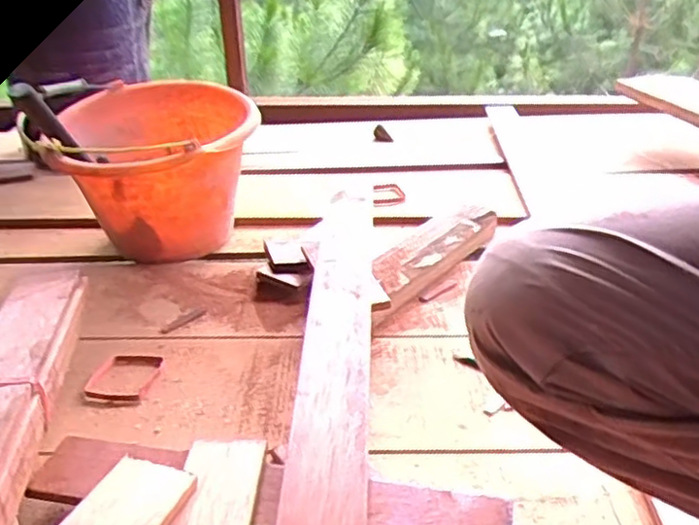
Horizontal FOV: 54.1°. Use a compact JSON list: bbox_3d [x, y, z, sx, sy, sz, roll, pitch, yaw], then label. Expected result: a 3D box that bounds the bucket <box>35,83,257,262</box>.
[{"bbox_3d":[-0.270,-0.123,1.004,0.253,0.216,0.253,0,28,0],"label":"bucket"}]

